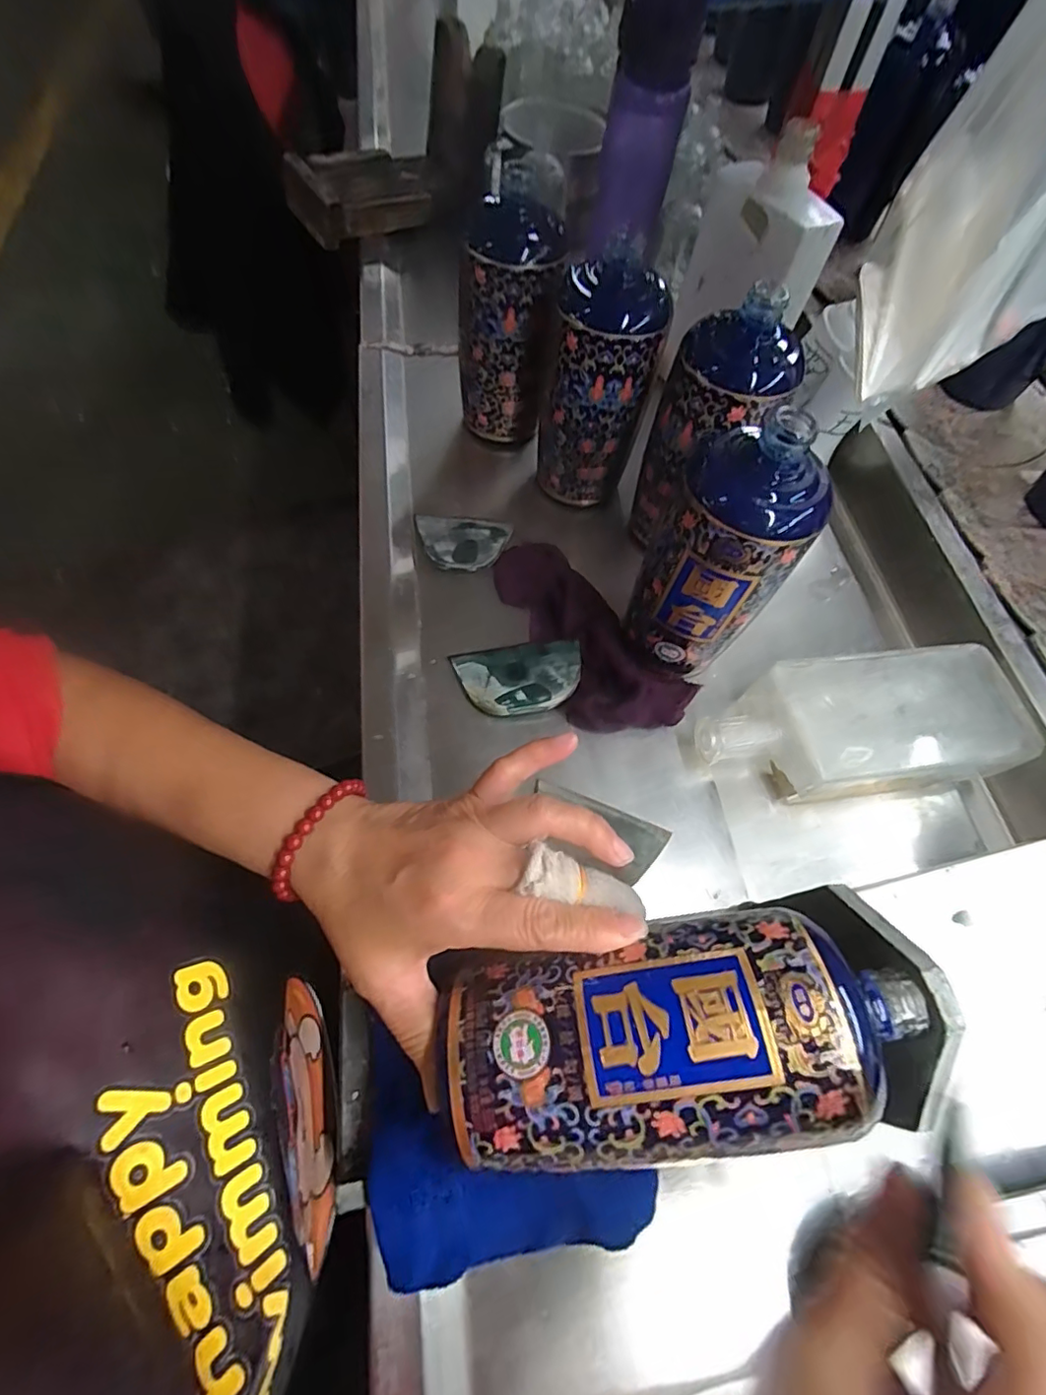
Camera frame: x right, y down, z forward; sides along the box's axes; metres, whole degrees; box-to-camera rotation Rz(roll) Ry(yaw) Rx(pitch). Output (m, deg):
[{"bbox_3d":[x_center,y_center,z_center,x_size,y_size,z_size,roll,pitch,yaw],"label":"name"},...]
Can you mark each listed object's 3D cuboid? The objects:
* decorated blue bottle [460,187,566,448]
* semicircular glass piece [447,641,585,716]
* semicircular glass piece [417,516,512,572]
[{"bbox_3d":[-0.012,-0.300,0.470,0.076,0.168,0.059,9,64,3],"label":"decorated blue bottle"},{"bbox_3d":[-0.002,-0.015,0.406,0.091,0.004,0.060,-8,64,-6],"label":"semicircular glass piece"},{"bbox_3d":[-0.053,-0.128,0.468,0.078,0.007,0.053,8,64,2],"label":"semicircular glass piece"}]

